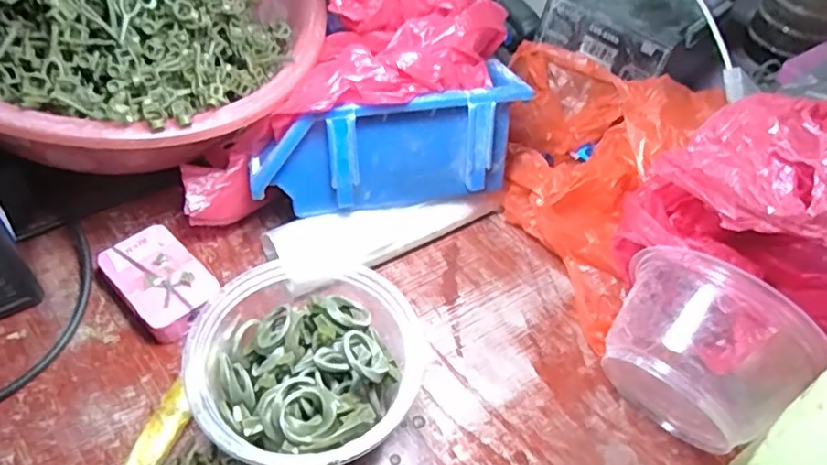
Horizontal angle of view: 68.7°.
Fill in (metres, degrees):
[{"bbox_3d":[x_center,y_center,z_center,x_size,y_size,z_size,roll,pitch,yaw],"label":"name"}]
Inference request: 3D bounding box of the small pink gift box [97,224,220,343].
[{"bbox_3d":[-0.153,0.032,0.371,0.046,0.021,0.076,-35,62,-29],"label":"small pink gift box"}]

